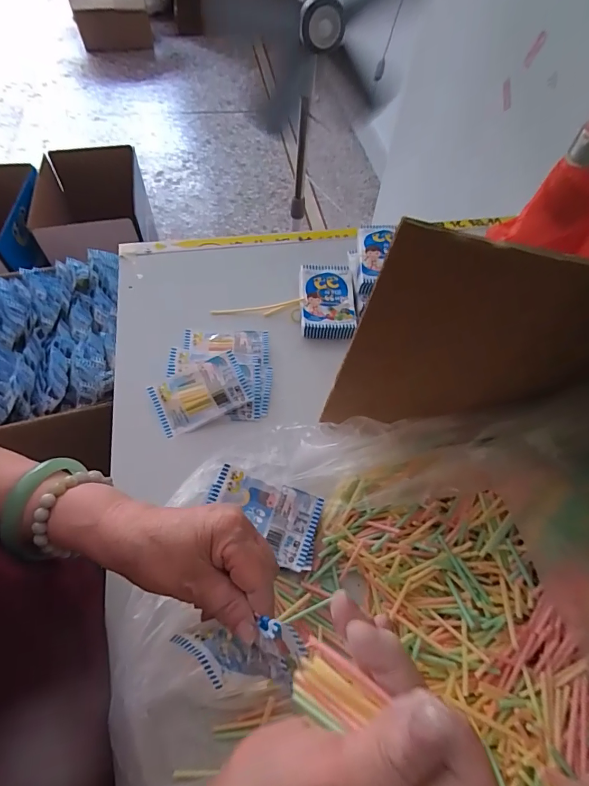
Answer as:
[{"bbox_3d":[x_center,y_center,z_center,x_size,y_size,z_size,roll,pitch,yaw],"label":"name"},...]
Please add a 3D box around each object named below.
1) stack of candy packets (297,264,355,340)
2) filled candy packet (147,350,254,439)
[{"bbox_3d":[0.042,-0.119,0.544,0.070,0.034,0.105,1,59,-2],"label":"stack of candy packets"},{"bbox_3d":[-0.106,0.001,0.456,0.104,0.010,0.062,-26,80,-2],"label":"filled candy packet"}]

